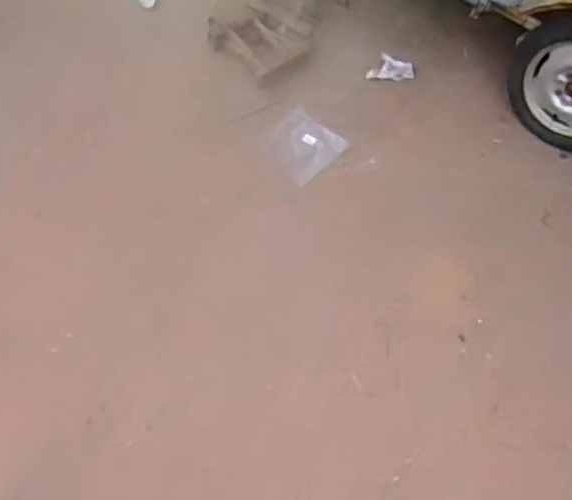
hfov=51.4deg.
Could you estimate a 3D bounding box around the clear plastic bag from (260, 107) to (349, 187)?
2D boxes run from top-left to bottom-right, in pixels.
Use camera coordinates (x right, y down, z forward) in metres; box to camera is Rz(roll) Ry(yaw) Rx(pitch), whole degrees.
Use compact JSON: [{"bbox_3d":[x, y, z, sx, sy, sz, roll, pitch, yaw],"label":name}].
[{"bbox_3d":[0.047,-0.319,1.832,0.202,0.012,0.216,37,66,13],"label":"clear plastic bag"}]

